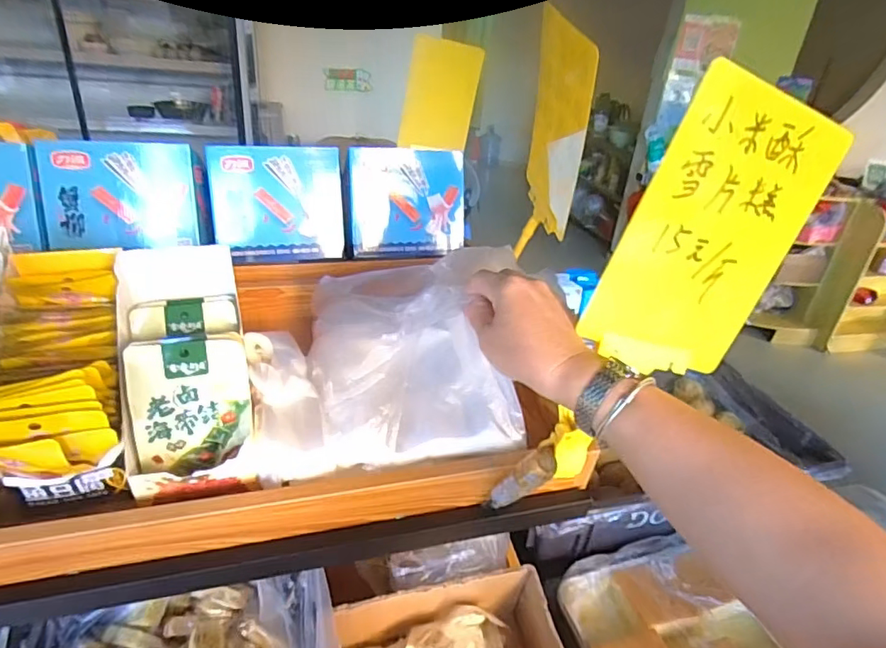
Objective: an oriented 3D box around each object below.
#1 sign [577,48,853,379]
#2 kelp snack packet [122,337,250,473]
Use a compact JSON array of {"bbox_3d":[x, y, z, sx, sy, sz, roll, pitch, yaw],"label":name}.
[{"bbox_3d":[0.206,-0.064,0.402,0.143,0.215,0.006,14,20,-18],"label":"sign"},{"bbox_3d":[-0.217,0.074,0.455,0.092,0.121,0.018,-5,18,-19],"label":"kelp snack packet"}]

